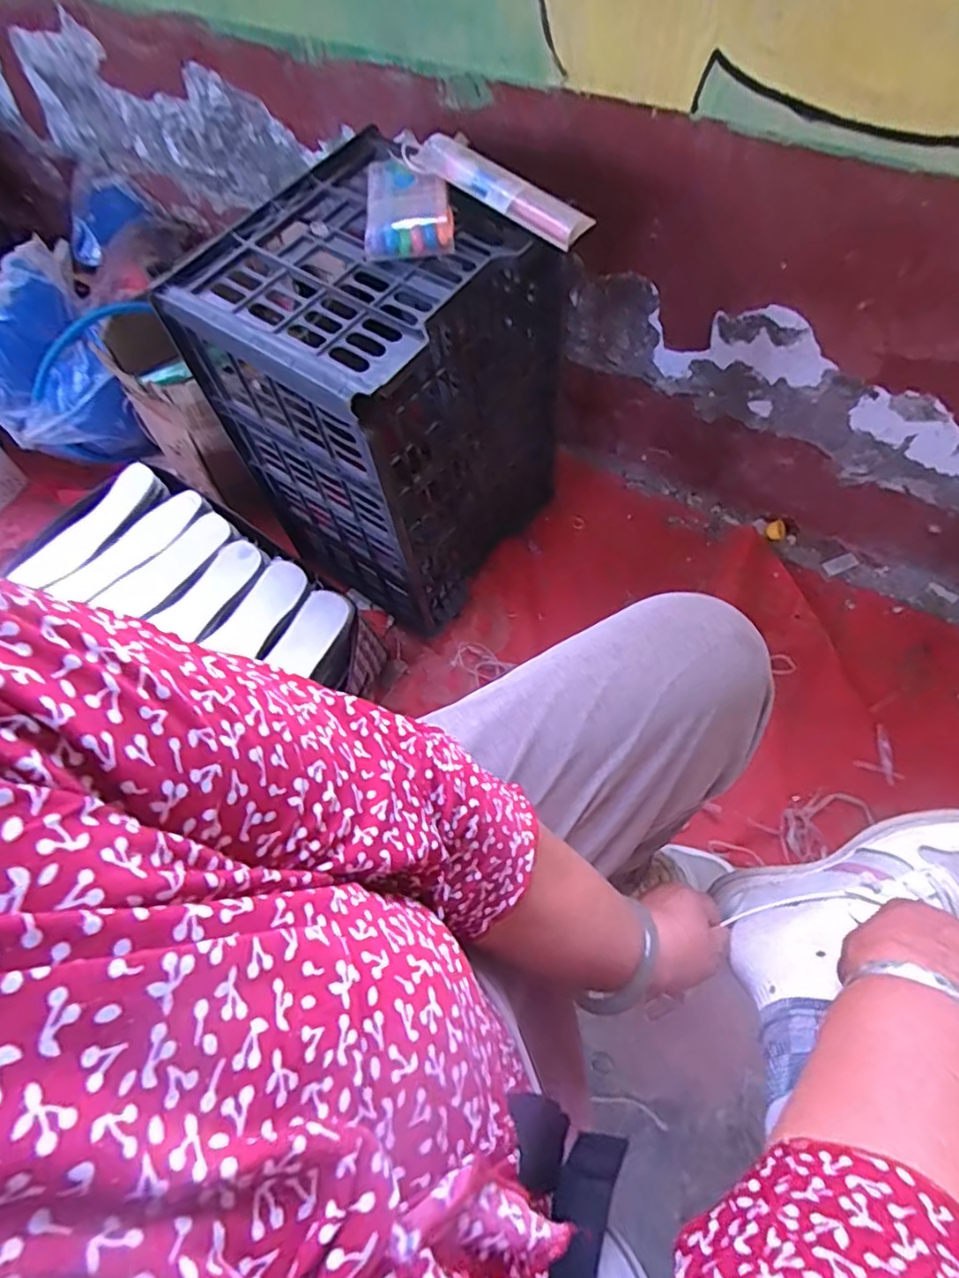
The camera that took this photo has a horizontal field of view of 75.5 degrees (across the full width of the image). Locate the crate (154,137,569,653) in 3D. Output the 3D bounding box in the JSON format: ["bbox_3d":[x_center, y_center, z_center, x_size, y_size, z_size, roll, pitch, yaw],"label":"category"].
[{"bbox_3d":[-0.108,-0.279,0.807,0.285,0.465,0.314,31,71,17],"label":"crate"}]

